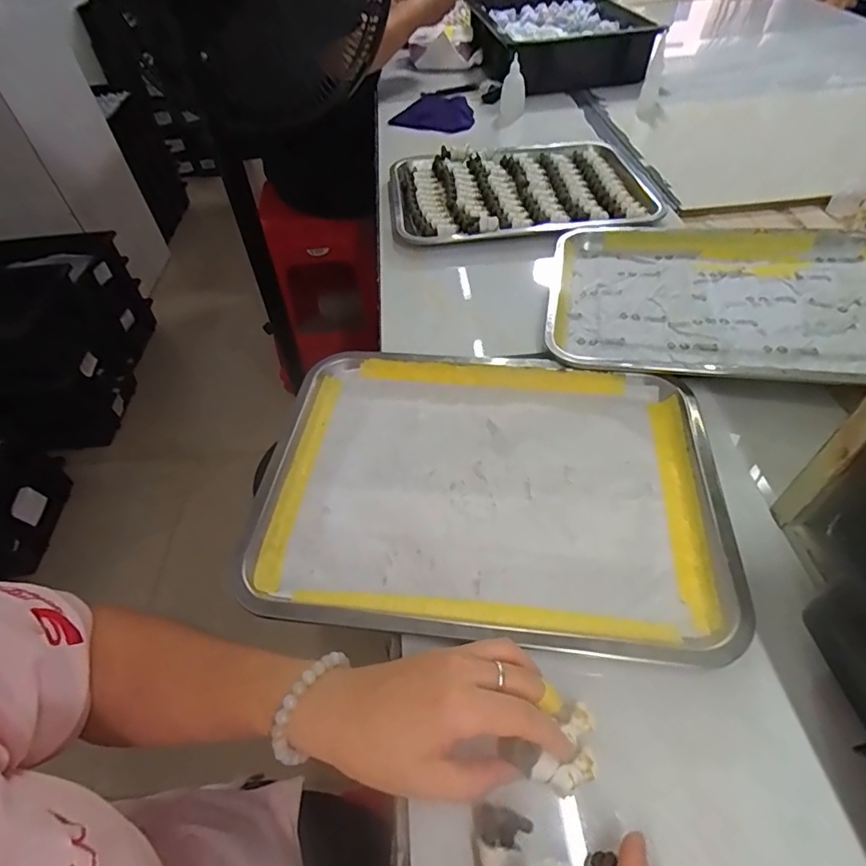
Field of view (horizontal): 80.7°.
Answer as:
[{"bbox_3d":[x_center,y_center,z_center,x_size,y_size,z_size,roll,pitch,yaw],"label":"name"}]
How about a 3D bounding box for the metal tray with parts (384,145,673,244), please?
[{"bbox_3d":[0.116,-0.336,0.710,0.345,0.034,0.237,-2,50,2],"label":"metal tray with parts"}]

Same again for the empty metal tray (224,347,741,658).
[{"bbox_3d":[0.040,0.034,0.412,0.351,0.024,0.260,3,50,6],"label":"empty metal tray"}]

